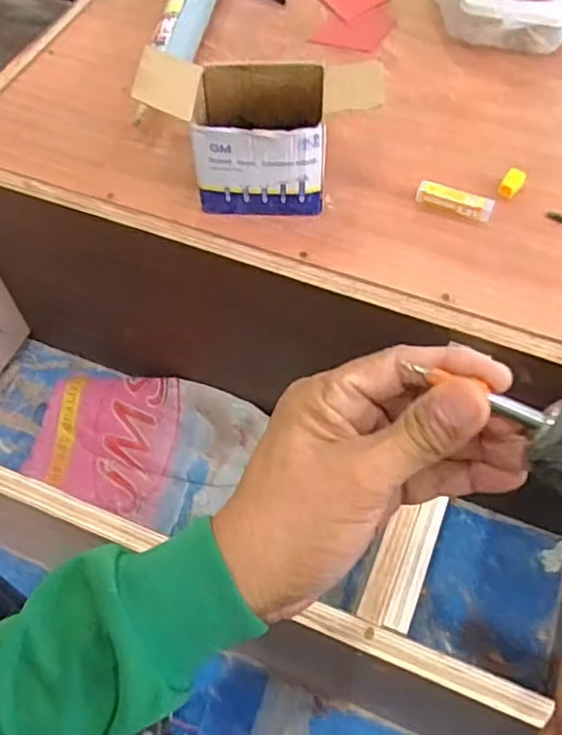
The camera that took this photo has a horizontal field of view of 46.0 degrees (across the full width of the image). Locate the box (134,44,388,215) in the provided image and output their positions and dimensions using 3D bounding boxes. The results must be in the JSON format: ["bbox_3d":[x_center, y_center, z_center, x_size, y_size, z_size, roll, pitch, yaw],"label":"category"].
[{"bbox_3d":[-0.019,-0.225,0.645,0.210,0.122,0.111,1,59,1],"label":"box"}]

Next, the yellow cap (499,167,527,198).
[{"bbox_3d":[0.237,-0.189,0.676,0.019,0.013,0.033,29,65,15],"label":"yellow cap"}]

